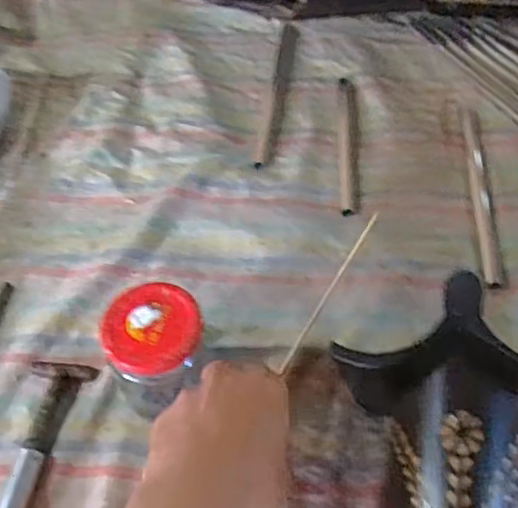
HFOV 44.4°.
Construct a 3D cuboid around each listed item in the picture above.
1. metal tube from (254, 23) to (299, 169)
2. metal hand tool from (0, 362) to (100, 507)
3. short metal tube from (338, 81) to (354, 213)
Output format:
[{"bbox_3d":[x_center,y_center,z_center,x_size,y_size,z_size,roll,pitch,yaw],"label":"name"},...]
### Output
[{"bbox_3d":[0.019,-0.172,0.665,0.019,0.012,0.217,6,51,8],"label":"metal tube"},{"bbox_3d":[-0.153,0.141,0.424,0.040,0.018,0.153,4,51,6],"label":"metal hand tool"},{"bbox_3d":[0.085,-0.111,0.615,0.016,0.016,0.188,2,50,5],"label":"short metal tube"}]

